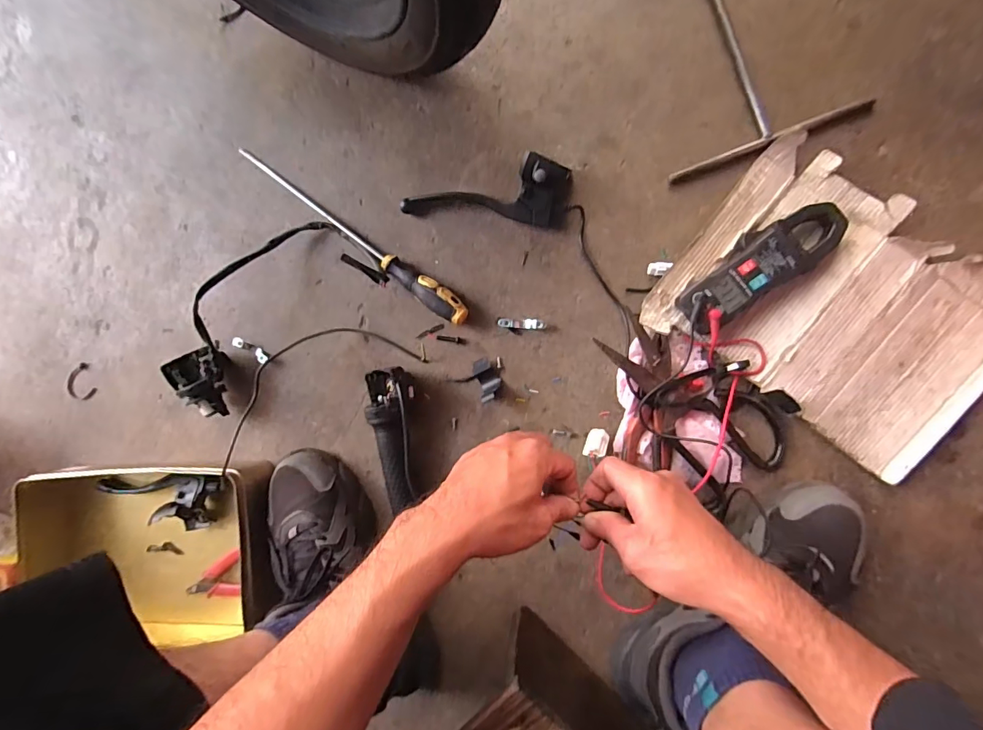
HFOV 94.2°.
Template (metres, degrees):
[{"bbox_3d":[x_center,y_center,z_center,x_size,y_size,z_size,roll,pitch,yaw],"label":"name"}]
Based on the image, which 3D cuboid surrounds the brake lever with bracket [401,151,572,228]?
[{"bbox_3d":[-0.010,-0.184,0.480,0.186,0.056,0.070,1,91,9],"label":"brake lever with bracket"}]

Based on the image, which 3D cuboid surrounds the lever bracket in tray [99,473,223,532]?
[{"bbox_3d":[-0.418,0.173,0.554,0.174,0.058,0.069,-4,90,9],"label":"lever bracket in tray"}]

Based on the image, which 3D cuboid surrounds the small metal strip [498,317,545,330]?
[{"bbox_3d":[0.033,-0.045,0.497,0.049,0.011,0.011,3,91,9],"label":"small metal strip"}]

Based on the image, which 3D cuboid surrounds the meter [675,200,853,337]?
[{"bbox_3d":[0.258,-0.096,0.439,0.169,0.034,0.060,-33,86,8],"label":"meter"}]

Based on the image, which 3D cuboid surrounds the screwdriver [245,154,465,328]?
[{"bbox_3d":[-0.165,-0.152,0.520,0.342,0.032,0.028,36,96,7],"label":"screwdriver"}]

